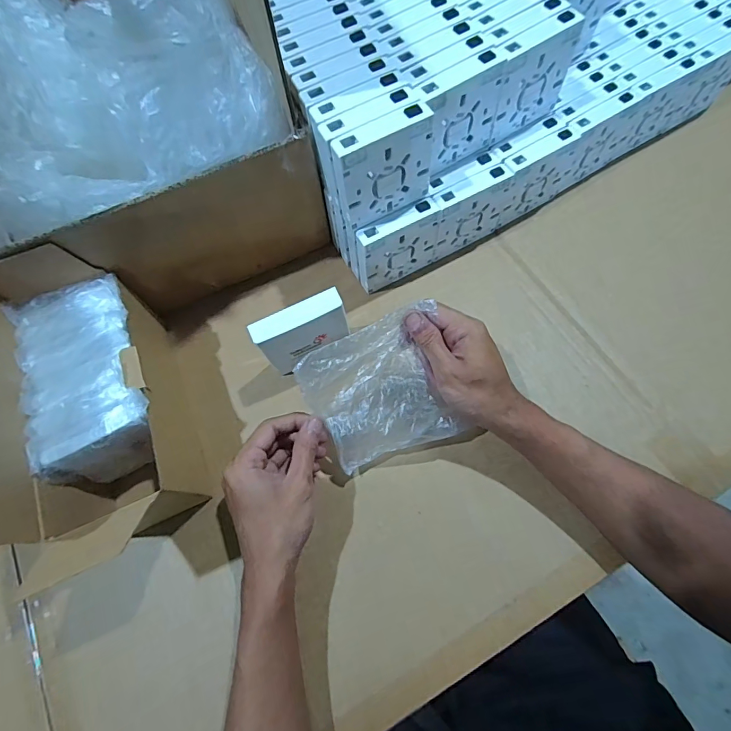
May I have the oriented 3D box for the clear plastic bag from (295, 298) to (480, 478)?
[{"bbox_3d":[0.016,0.024,0.360,0.123,0.017,0.117,-23,102,-1],"label":"clear plastic bag"}]

